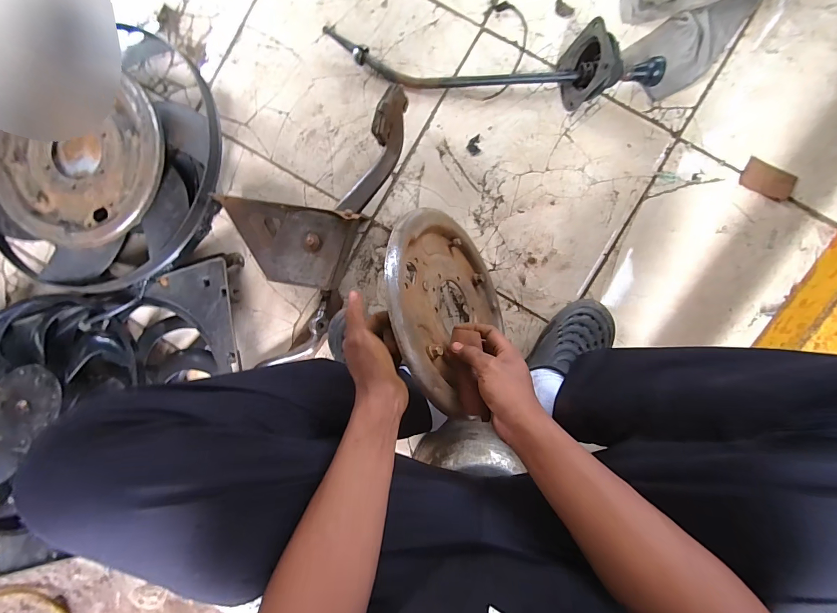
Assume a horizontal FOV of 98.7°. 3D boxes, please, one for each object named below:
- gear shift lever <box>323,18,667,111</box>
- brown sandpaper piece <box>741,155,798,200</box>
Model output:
[{"bbox_3d":[0.124,-0.424,0.595,0.583,0.104,0.108,10,95,3],"label":"gear shift lever"},{"bbox_3d":[0.619,-0.221,0.631,0.088,0.006,0.054,27,95,0],"label":"brown sandpaper piece"}]

